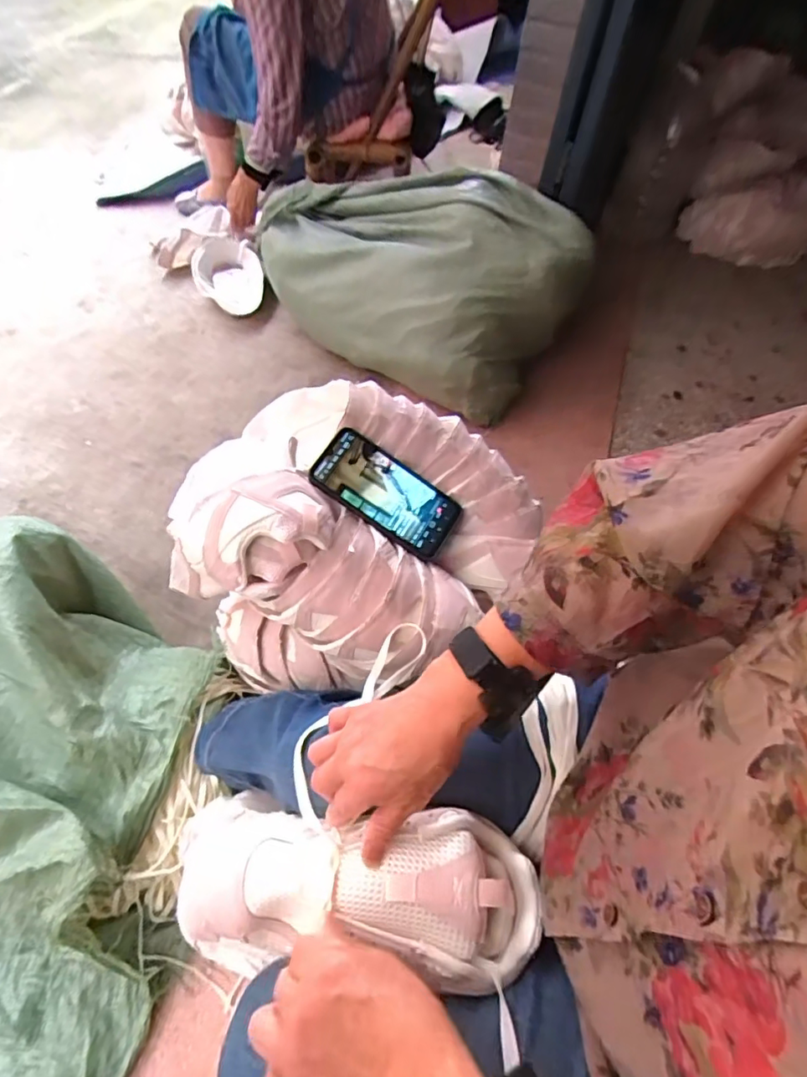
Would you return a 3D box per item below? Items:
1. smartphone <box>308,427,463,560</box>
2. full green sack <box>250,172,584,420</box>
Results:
[{"bbox_3d":[-0.017,-0.050,0.588,0.164,0.013,0.081,34,64,-6],"label":"smartphone"},{"bbox_3d":[0.019,-0.604,1.202,0.683,0.331,0.398,38,63,17],"label":"full green sack"}]

